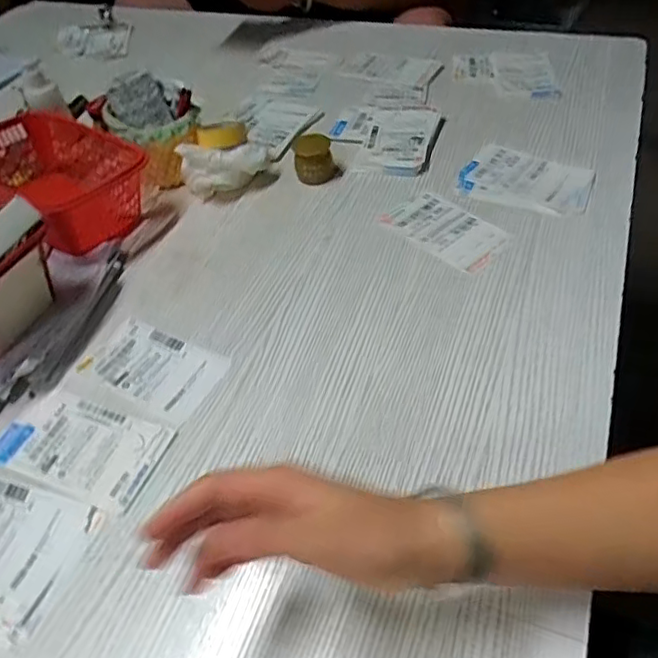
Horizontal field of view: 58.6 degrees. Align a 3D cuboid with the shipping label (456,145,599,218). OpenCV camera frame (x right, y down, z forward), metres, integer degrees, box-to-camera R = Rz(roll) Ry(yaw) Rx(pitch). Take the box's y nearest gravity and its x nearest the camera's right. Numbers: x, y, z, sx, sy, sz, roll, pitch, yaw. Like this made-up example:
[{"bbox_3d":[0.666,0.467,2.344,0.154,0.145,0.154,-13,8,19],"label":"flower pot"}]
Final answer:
[{"bbox_3d":[0.226,-0.172,0.671,0.138,0.008,0.103,17,53,20],"label":"shipping label"}]

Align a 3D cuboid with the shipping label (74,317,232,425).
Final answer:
[{"bbox_3d":[-0.163,0.034,0.542,0.130,0.004,0.076,20,55,20],"label":"shipping label"}]

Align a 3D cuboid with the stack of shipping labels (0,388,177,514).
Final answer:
[{"bbox_3d":[-0.213,0.094,0.488,0.157,0.004,0.080,14,51,18],"label":"stack of shipping labels"}]

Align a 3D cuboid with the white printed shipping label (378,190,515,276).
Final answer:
[{"bbox_3d":[0.125,-0.108,0.630,0.071,0.004,0.130,-39,56,-21],"label":"white printed shipping label"}]

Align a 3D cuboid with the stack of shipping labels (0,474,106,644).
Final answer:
[{"bbox_3d":[-0.248,0.156,0.433,0.136,0.006,0.092,13,51,17],"label":"stack of shipping labels"}]

